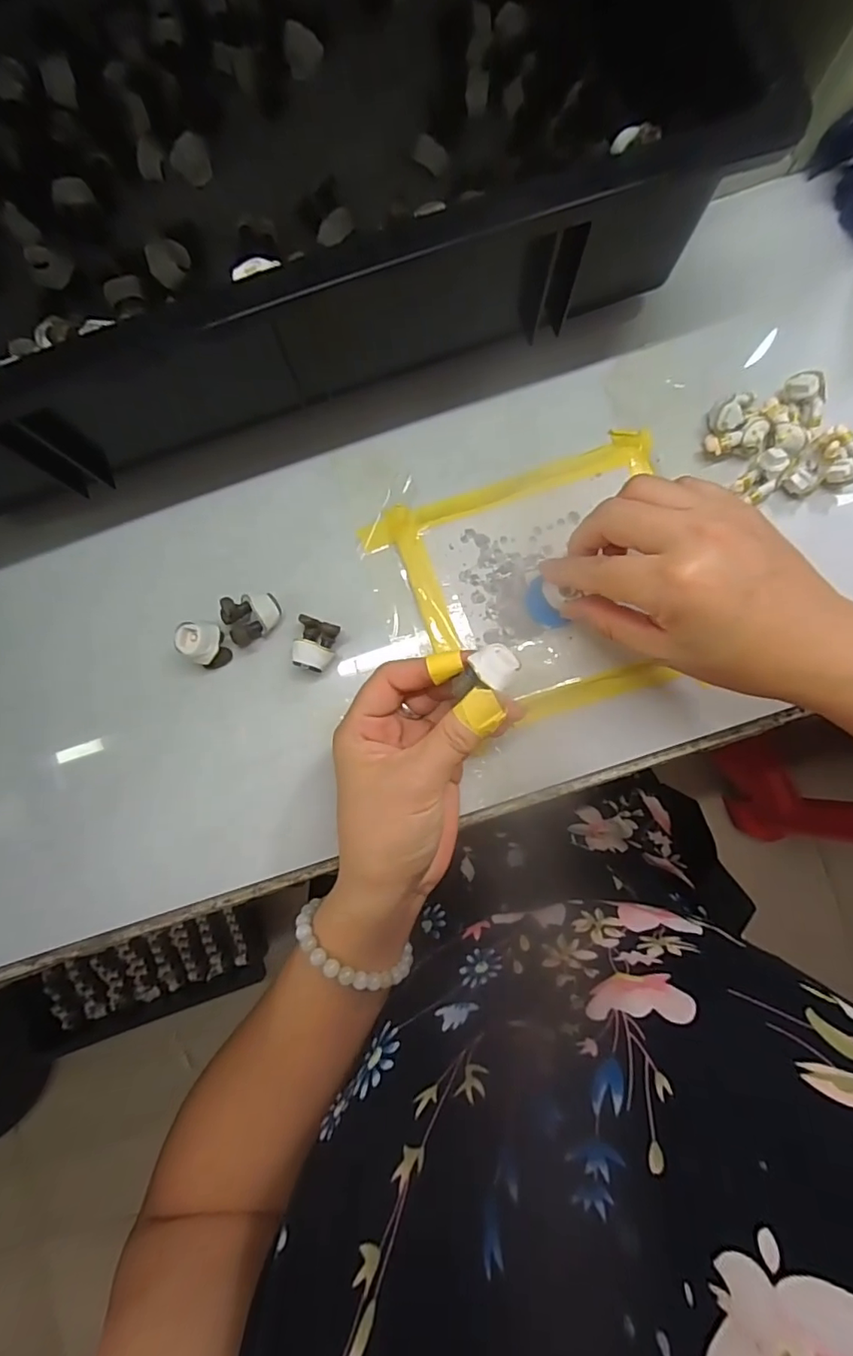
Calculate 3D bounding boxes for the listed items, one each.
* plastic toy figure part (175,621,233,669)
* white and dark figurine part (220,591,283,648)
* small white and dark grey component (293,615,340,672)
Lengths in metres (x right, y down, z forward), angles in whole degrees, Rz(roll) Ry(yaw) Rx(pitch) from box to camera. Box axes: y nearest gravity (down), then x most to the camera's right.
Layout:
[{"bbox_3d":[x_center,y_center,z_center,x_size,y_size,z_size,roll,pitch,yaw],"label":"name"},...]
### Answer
[{"bbox_3d":[-0.120,-0.018,0.294,0.018,0.027,0.022,-10,85,1],"label":"plastic toy figure part"},{"bbox_3d":[-0.095,-0.034,0.296,0.031,0.021,0.022,-25,85,0],"label":"white and dark figurine part"},{"bbox_3d":[-0.060,-0.018,0.296,0.022,0.017,0.028,14,86,3],"label":"small white and dark grey component"}]

